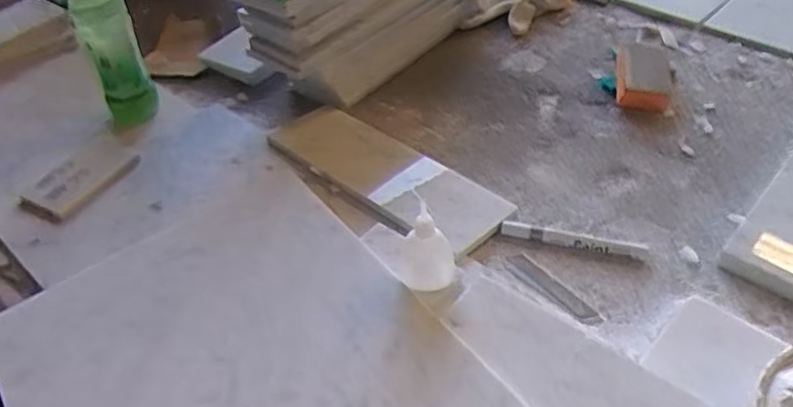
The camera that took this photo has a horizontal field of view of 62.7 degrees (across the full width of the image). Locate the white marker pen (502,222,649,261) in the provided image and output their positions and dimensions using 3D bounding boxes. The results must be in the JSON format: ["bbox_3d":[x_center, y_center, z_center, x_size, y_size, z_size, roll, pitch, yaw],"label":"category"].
[{"bbox_3d":[0.176,0.038,0.648,0.139,0.014,0.019,9,47,13],"label":"white marker pen"}]

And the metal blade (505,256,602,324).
[{"bbox_3d":[0.149,0.082,0.617,0.022,0.004,0.105,-32,51,-25],"label":"metal blade"}]

